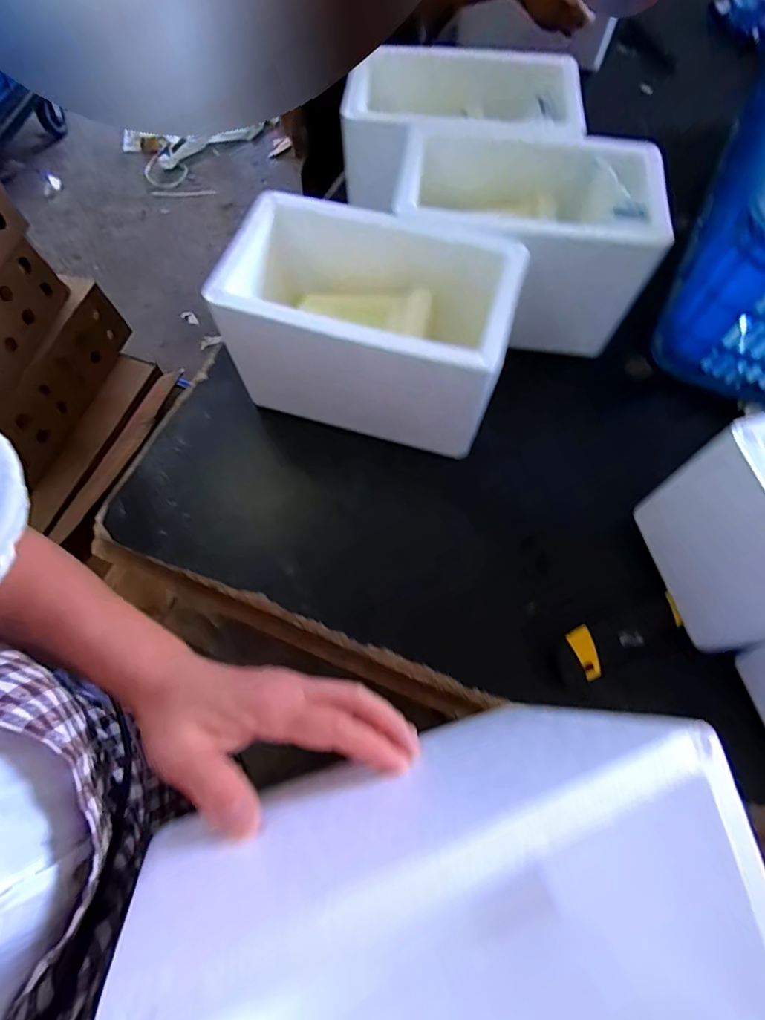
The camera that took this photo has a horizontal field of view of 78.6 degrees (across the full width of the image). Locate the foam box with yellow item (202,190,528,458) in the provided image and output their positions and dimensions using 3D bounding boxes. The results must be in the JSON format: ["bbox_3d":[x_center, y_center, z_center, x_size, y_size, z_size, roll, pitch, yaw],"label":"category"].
[{"bbox_3d":[-0.010,-0.176,0.481,0.258,0.163,0.158,17,68,7],"label":"foam box with yellow item"}]

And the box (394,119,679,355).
[{"bbox_3d":[0.147,-0.292,0.528,0.256,0.162,0.168,9,68,4],"label":"box"}]

